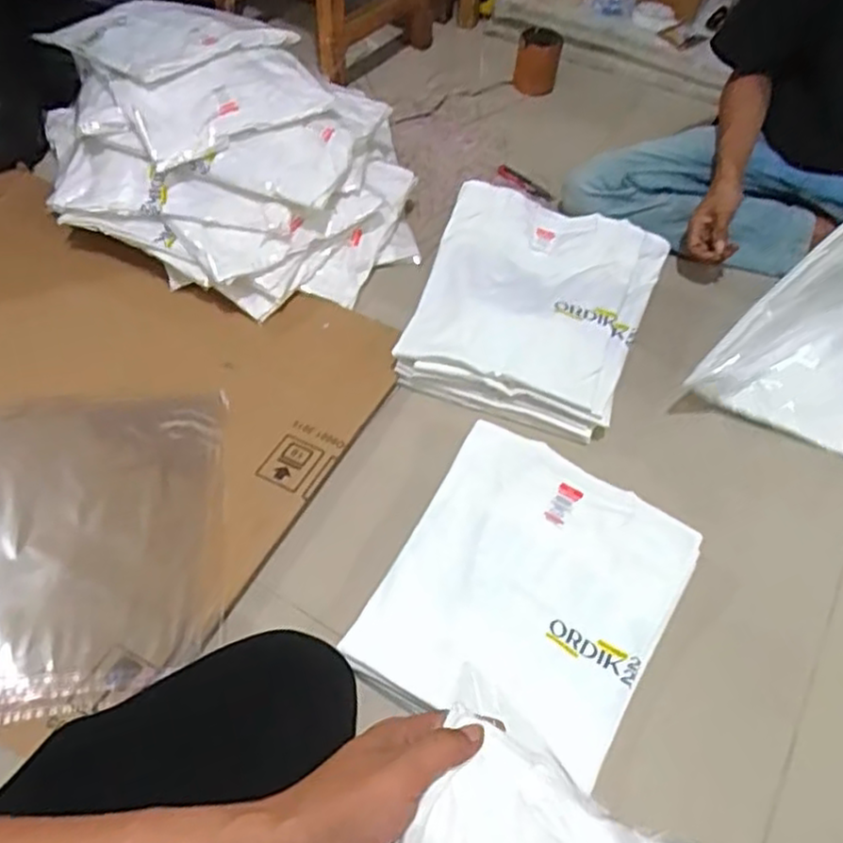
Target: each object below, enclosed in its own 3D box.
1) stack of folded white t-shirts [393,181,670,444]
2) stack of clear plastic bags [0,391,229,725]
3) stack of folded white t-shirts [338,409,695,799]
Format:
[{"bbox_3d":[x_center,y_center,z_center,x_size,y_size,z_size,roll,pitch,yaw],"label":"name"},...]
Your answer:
[{"bbox_3d":[0.156,-0.164,1.024,0.307,0.103,0.331,17,56,9],"label":"stack of folded white t-shirts"},{"bbox_3d":[-0.397,0.129,0.838,0.319,0.031,0.411,-4,55,-6],"label":"stack of clear plastic bags"},{"bbox_3d":[0.121,0.189,0.804,0.295,0.056,0.319,25,57,14],"label":"stack of folded white t-shirts"}]

